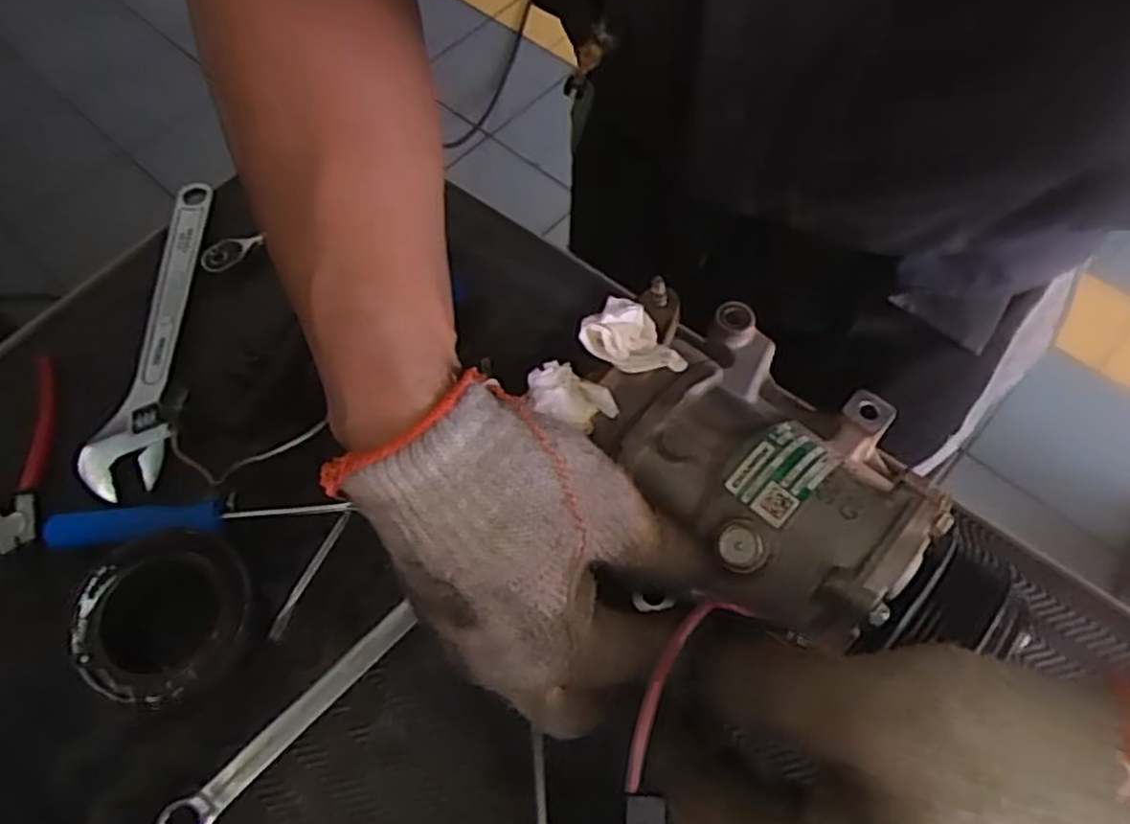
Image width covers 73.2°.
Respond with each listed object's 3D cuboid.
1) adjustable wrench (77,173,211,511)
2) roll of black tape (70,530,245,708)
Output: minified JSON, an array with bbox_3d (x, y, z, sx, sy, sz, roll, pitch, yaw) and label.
[{"bbox_3d":[-0.274,-0.063,0.506,0.046,0.017,0.247,-6,61,1],"label":"adjustable wrench"},{"bbox_3d":[-0.210,0.108,0.398,0.081,0.036,0.081,-2,61,3],"label":"roll of black tape"}]

